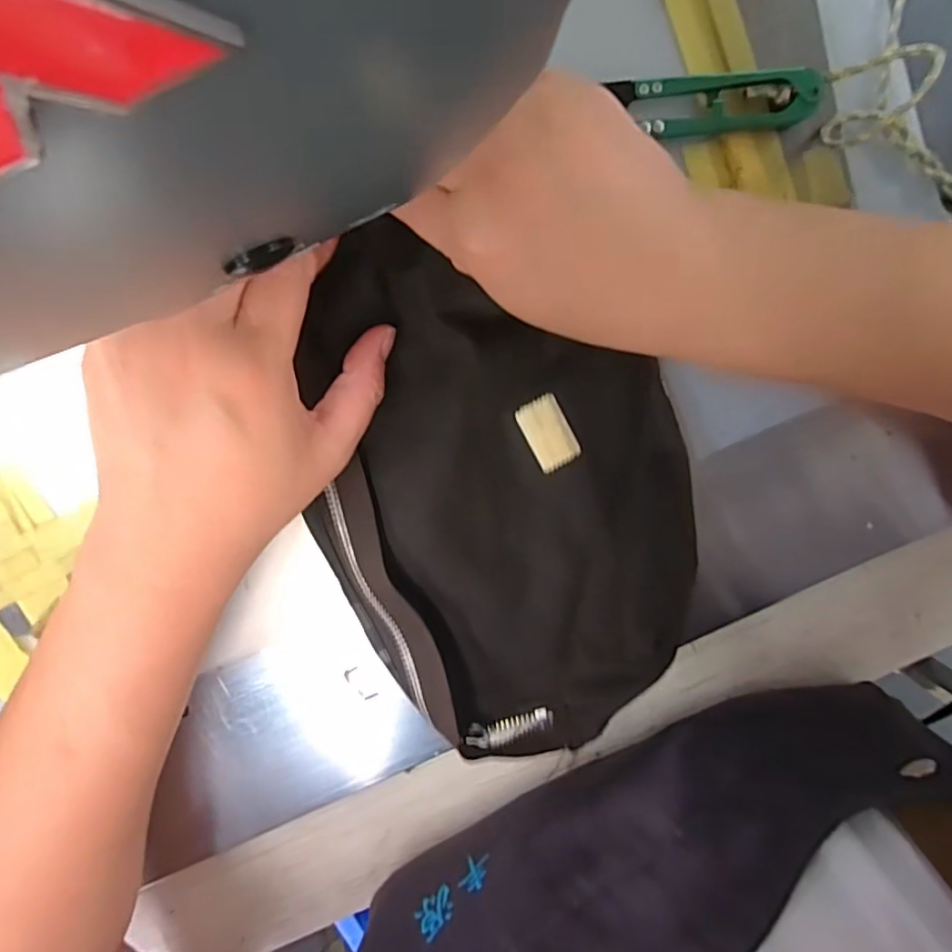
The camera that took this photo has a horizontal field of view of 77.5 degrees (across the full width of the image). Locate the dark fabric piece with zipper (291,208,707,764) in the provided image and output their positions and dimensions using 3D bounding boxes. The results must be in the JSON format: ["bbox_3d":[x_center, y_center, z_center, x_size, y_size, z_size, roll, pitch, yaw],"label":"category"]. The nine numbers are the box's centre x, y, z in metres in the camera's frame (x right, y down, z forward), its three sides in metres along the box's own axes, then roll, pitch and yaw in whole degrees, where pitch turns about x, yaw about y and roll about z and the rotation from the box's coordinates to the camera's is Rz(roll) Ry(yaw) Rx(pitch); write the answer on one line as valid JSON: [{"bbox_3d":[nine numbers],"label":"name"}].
[{"bbox_3d":[0.011,0.007,0.252,0.152,0.018,0.222,-26,100,3],"label":"dark fabric piece with zipper"}]

